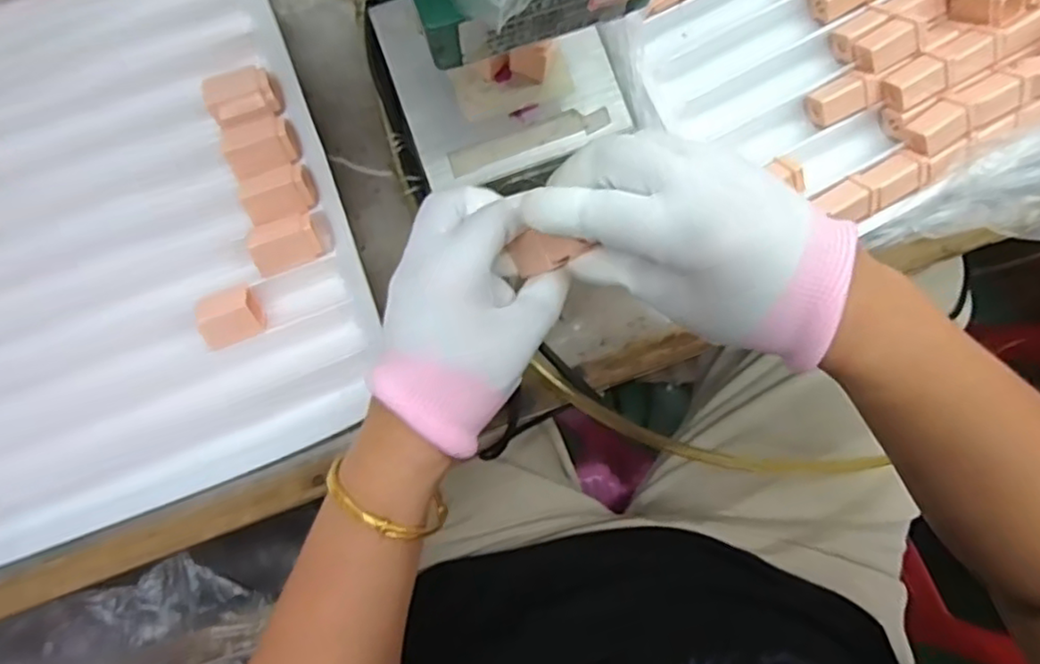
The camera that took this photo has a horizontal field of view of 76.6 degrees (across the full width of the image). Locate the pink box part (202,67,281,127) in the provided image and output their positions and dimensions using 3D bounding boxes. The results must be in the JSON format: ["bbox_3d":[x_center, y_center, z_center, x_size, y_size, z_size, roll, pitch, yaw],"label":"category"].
[{"bbox_3d":[-0.159,-0.133,0.377,0.037,0.018,0.025,-19,84,-3],"label":"pink box part"}]

